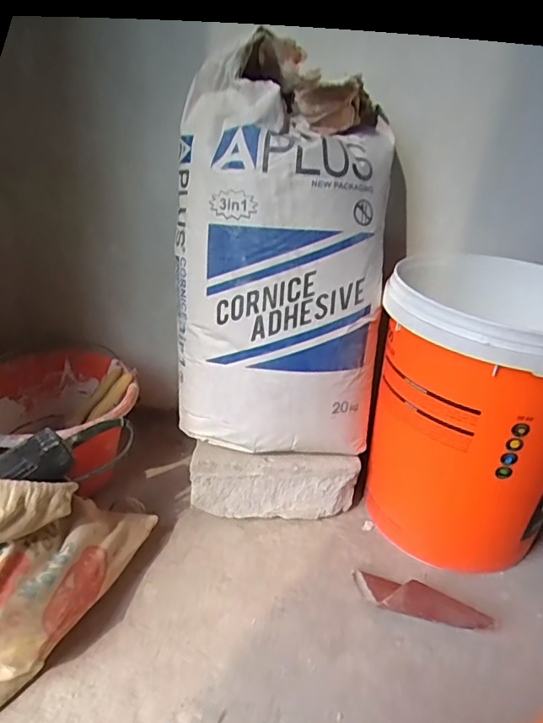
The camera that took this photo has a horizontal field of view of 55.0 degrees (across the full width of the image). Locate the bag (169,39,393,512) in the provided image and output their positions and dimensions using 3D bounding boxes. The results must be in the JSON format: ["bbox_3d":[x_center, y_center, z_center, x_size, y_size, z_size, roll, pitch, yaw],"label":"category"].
[{"bbox_3d":[0.010,-0.077,0.717,0.277,0.567,0.180,1,28,-9],"label":"bag"}]

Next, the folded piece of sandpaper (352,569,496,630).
[{"bbox_3d":[0.191,0.307,0.667,0.173,0.027,0.044,12,28,18],"label":"folded piece of sandpaper"}]

